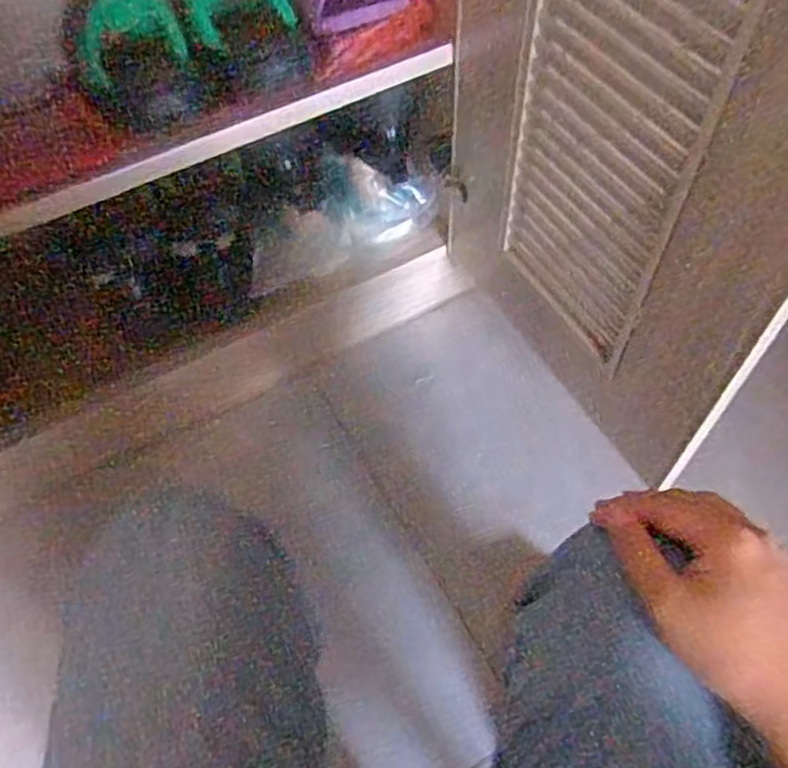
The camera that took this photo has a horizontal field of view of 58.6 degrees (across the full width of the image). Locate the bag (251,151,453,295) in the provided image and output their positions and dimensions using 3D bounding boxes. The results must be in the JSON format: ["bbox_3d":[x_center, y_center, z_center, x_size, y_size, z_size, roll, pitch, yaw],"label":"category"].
[{"bbox_3d":[-0.064,-0.204,0.863,0.257,0.105,0.088,-17,58,-8],"label":"bag"}]

